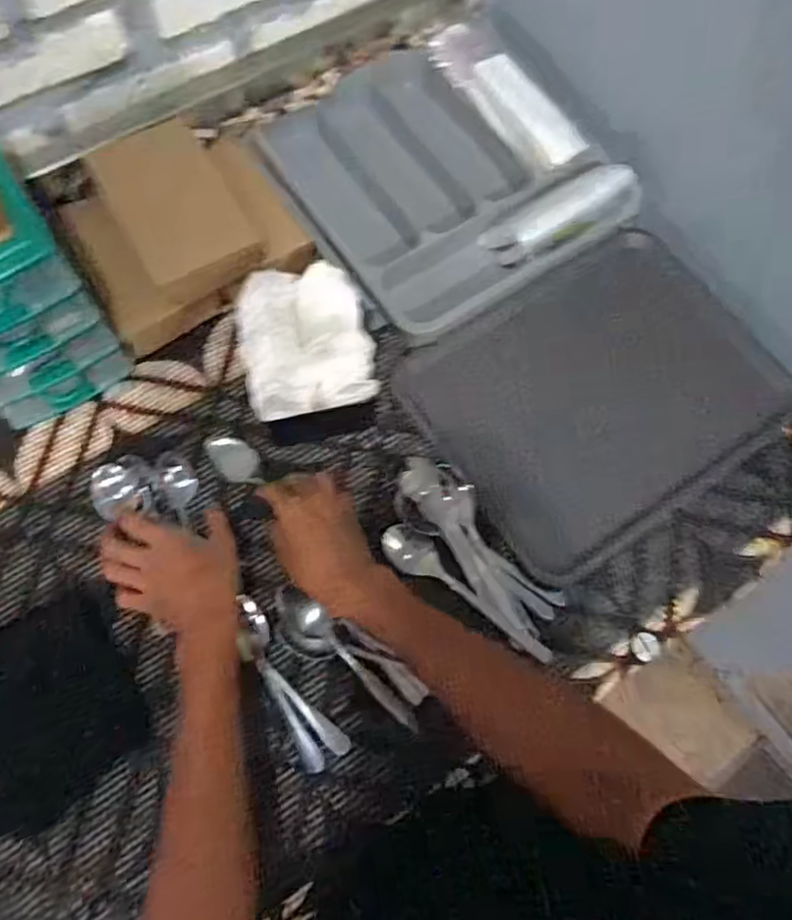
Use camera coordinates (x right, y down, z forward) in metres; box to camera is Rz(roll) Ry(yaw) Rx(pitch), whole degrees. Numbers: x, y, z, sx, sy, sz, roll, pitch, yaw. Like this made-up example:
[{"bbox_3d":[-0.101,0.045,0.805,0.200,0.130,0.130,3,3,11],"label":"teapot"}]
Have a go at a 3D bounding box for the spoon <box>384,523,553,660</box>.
[{"bbox_3d":[0.069,0.117,0.611,0.183,0.015,0.042,31,72,8],"label":"spoon"}]

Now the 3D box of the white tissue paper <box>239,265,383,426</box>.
[{"bbox_3d":[-0.084,-0.112,0.609,0.114,0.043,0.132,-12,71,-6],"label":"white tissue paper"}]

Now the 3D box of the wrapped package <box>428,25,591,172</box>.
[{"bbox_3d":[0.127,-0.416,0.760,0.066,0.034,0.223,-33,75,-13],"label":"wrapped package"}]

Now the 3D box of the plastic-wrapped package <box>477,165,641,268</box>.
[{"bbox_3d":[0.177,-0.261,0.705,0.165,0.040,0.058,-25,73,-11],"label":"plastic-wrapped package"}]

